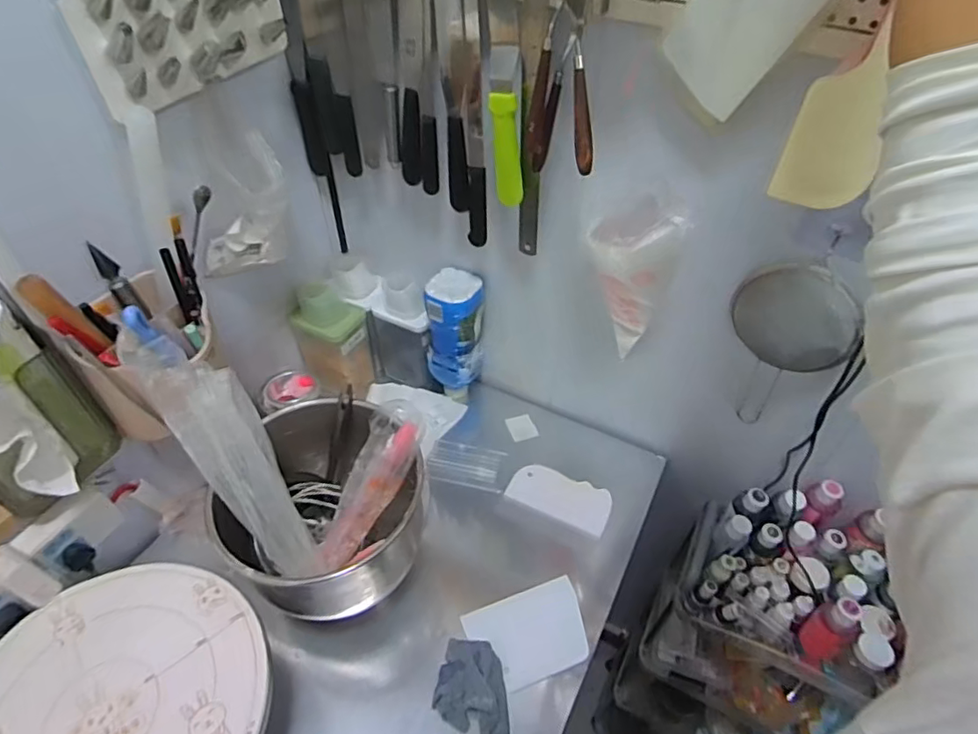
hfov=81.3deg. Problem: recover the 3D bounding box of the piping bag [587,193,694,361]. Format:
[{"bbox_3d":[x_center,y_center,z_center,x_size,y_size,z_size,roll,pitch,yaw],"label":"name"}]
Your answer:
[{"bbox_3d":[0.164,-0.086,0.681,0.090,0.253,0.109,20,49,17],"label":"piping bag"}]

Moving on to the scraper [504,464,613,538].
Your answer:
[{"bbox_3d":[0.109,0.196,0.868,0.153,0.007,0.074,21,56,15],"label":"scraper"}]

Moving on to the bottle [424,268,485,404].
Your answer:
[{"bbox_3d":[-0.052,-0.034,0.921,0.078,0.253,0.074,11,47,9],"label":"bottle"}]

